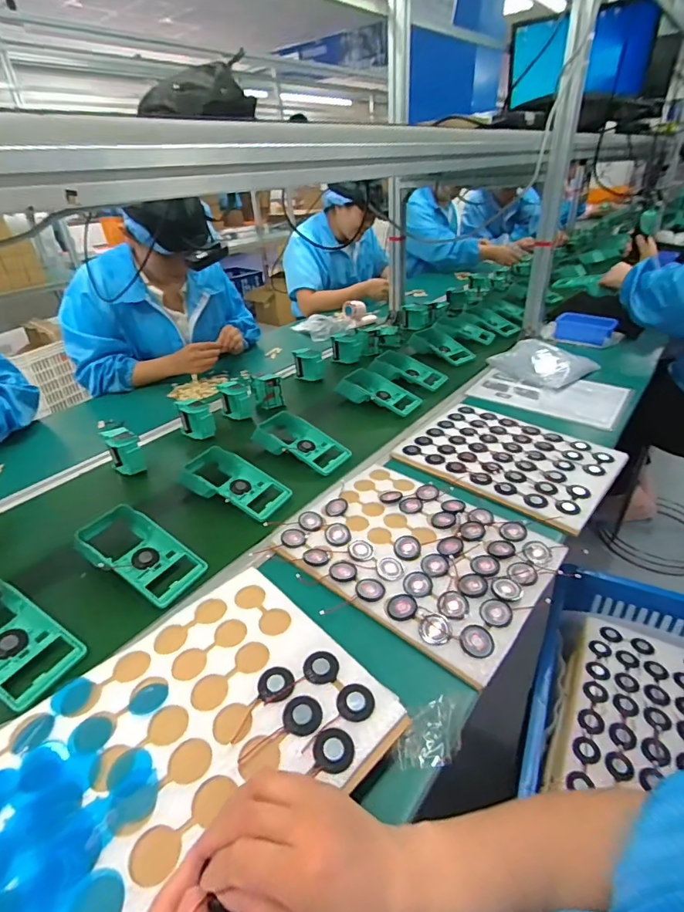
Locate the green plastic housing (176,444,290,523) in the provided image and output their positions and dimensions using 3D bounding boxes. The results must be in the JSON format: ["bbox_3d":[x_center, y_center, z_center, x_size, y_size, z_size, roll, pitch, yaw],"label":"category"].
[{"bbox_3d":[-0.176,0.057,0.739,0.179,0.075,0.091,17,39,28],"label":"green plastic housing"}]

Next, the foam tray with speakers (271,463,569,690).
[{"bbox_3d":[0.099,0.115,0.599,0.319,0.017,0.248,26,44,33],"label":"foam tray with speakers"}]

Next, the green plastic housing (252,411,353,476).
[{"bbox_3d":[-0.079,-0.028,0.837,0.190,0.042,0.094,19,39,30],"label":"green plastic housing"}]

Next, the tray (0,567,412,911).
[{"bbox_3d":[-0.136,0.254,0.386,0.326,0.043,0.242,-30,44,-34],"label":"tray"}]

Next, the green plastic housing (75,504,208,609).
[{"bbox_3d":[-0.276,0.132,0.600,0.179,0.042,0.092,18,39,29],"label":"green plastic housing"}]

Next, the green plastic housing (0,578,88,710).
[{"bbox_3d":[-0.382,0.202,0.503,0.190,0.040,0.083,15,38,26],"label":"green plastic housing"}]

